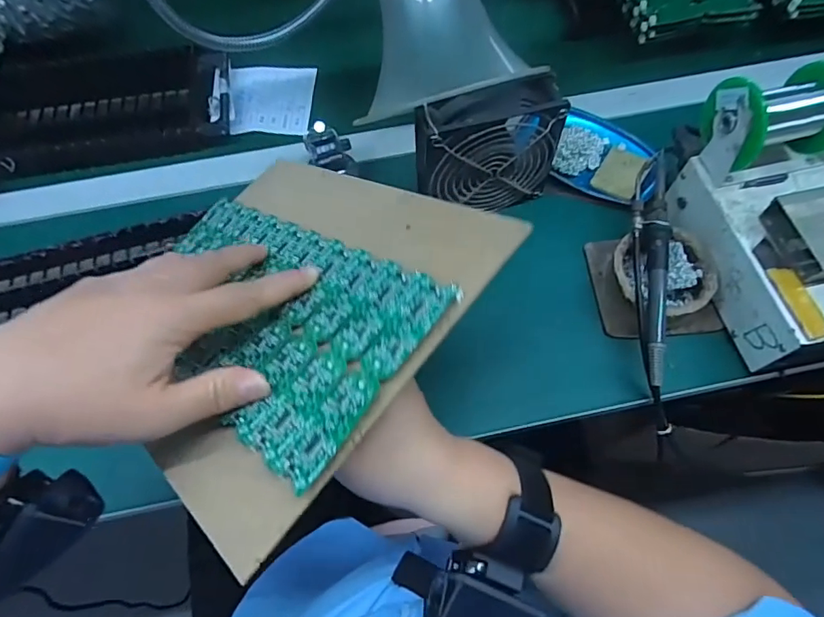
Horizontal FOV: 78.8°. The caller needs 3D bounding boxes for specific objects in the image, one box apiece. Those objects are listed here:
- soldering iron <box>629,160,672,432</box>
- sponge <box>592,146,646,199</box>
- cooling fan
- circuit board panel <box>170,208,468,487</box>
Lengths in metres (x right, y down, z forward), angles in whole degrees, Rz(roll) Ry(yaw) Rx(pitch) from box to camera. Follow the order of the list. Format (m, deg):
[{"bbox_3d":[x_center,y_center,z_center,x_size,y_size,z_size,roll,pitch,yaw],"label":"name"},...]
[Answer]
[{"bbox_3d":[0.199,-0.019,0.419,0.030,0.054,0.227,5,66,4],"label":"soldering iron"},{"bbox_3d":[0.208,-0.136,0.502,0.040,0.006,0.054,27,69,14],"label":"sponge"},{"bbox_3d":[0.064,-0.136,0.442,0.122,0.115,0.046,-13,66,-4],"label":"cooling fan"},{"bbox_3d":[-0.098,-0.002,0.319,0.243,0.004,0.122,24,69,38],"label":"circuit board panel"}]

